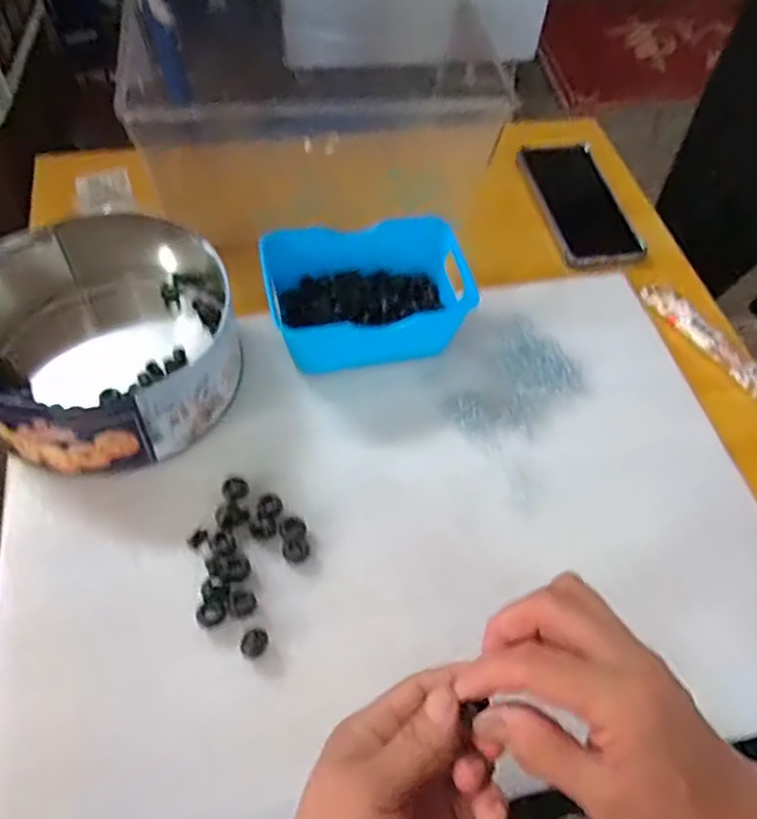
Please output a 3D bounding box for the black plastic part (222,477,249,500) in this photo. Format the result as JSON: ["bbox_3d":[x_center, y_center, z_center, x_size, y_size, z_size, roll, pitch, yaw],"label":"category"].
[{"bbox_3d":[-0.098,0.054,0.463,0.017,0.004,0.018,1,55,-1],"label":"black plastic part"}]

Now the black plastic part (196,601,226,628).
[{"bbox_3d":[-0.102,0.125,0.410,0.016,0.004,0.015,1,55,-1],"label":"black plastic part"}]

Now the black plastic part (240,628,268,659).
[{"bbox_3d":[-0.074,0.139,0.402,0.017,0.012,0.014,-18,59,-16],"label":"black plastic part"}]

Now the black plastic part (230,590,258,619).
[{"bbox_3d":[-0.083,0.120,0.418,0.016,0.004,0.015,1,55,-1],"label":"black plastic part"}]

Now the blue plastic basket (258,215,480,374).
[{"bbox_3d":[-0.007,-0.089,0.523,0.153,0.056,0.095,-9,57,-10],"label":"blue plastic basket"}]

